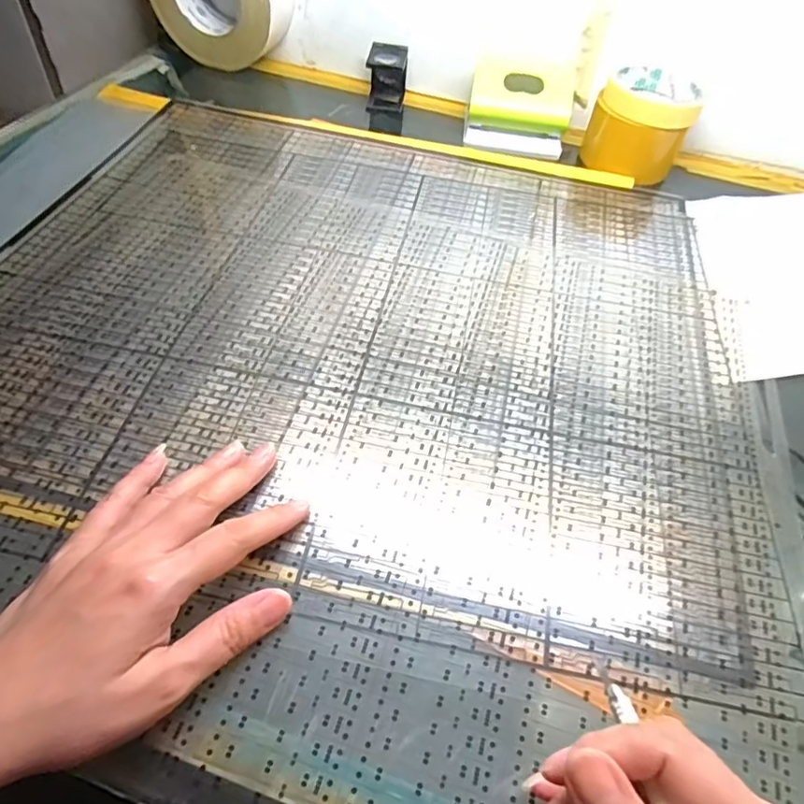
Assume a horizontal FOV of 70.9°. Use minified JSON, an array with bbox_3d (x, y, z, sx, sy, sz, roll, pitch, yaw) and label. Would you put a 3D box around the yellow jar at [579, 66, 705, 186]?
[{"bbox_3d":[0.233,-0.272,0.549,0.089,0.067,0.086,23,53,12],"label":"yellow jar"}]

